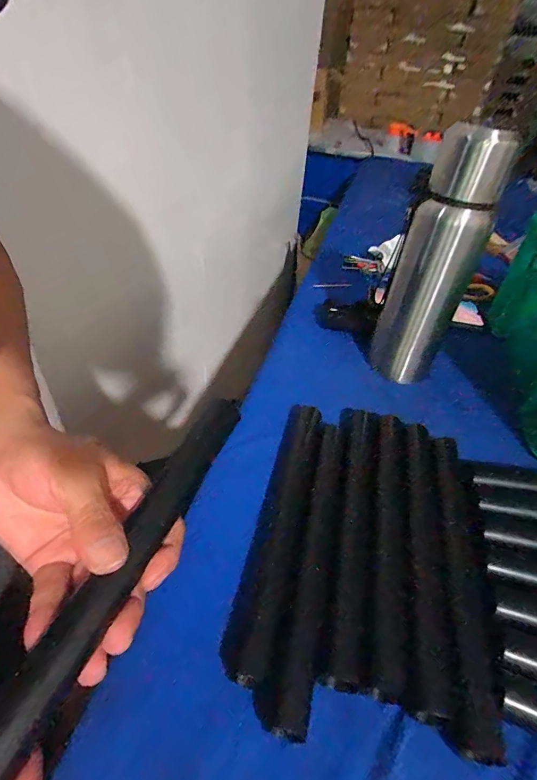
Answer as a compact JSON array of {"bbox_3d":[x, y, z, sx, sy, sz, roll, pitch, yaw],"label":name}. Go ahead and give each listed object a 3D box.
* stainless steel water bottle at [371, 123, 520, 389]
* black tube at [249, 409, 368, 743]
[{"bbox_3d":[0.151,-0.112,0.374,0.061,0.224,0.065,15,41,10],"label":"stainless steel water bottle"},{"bbox_3d":[0.045,0.103,0.294,0.031,0.024,0.237,16,42,13],"label":"black tube"}]

